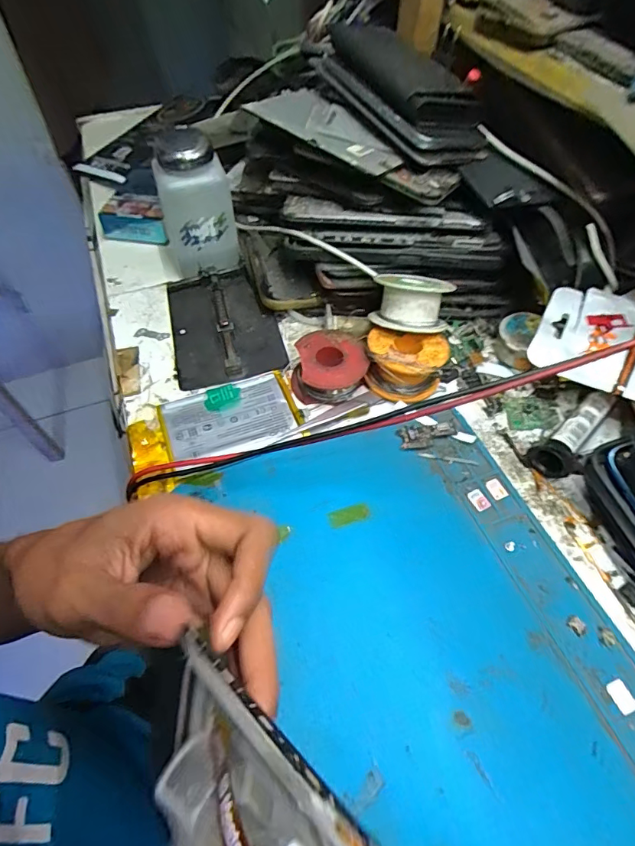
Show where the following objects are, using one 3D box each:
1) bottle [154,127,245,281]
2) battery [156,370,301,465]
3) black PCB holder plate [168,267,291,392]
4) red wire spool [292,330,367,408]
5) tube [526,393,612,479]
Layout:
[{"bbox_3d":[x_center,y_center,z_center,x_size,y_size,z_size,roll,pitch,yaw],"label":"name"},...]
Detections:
[{"bbox_3d":[-0.094,-0.168,0.369,0.052,0.099,0.046,-14,56,-10],"label":"bottle"},{"bbox_3d":[-0.057,-0.003,0.310,0.087,0.007,0.056,-17,56,-11],"label":"battery"},{"bbox_3d":[-0.072,-0.078,0.362,0.078,0.015,0.117,-13,55,-9],"label":"black PCB holder plate"},{"bbox_3d":[0.007,-0.039,0.323,0.049,0.024,0.047,0,54,0],"label":"red wire spool"},{"bbox_3d":[0.160,0.009,0.294,0.069,0.023,0.026,-38,63,-24],"label":"tube"}]

